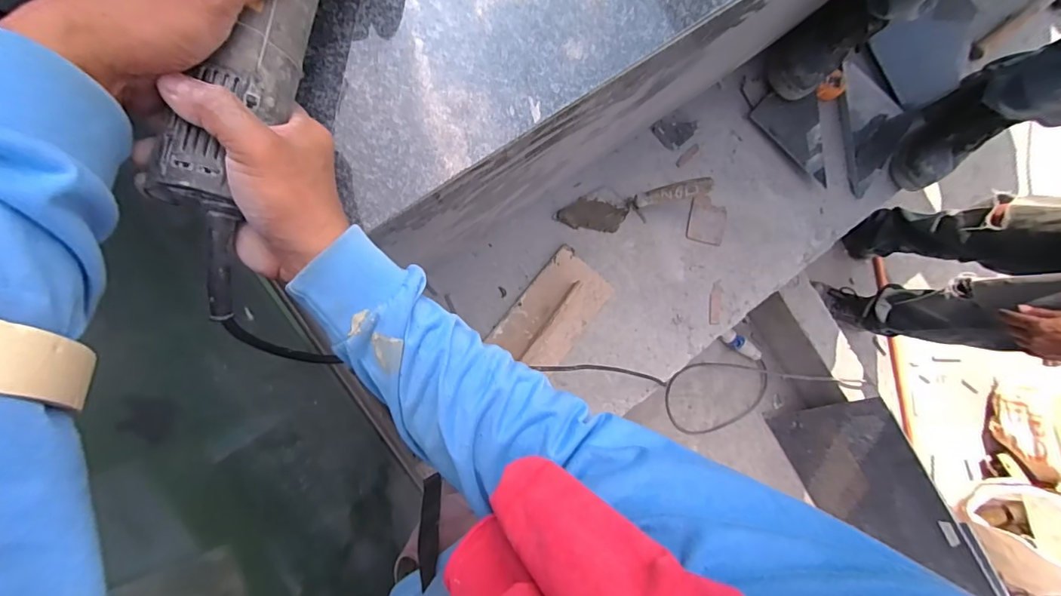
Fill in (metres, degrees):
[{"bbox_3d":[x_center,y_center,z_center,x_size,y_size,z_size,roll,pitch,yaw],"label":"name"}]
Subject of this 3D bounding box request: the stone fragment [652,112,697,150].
[{"bbox_3d":[0.275,-0.321,0.860,0.078,0.017,0.061,-40,96,-8],"label":"stone fragment"}]

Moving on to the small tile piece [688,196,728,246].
[{"bbox_3d":[0.341,-0.149,0.873,0.075,0.009,0.086,15,86,-9],"label":"small tile piece"}]

